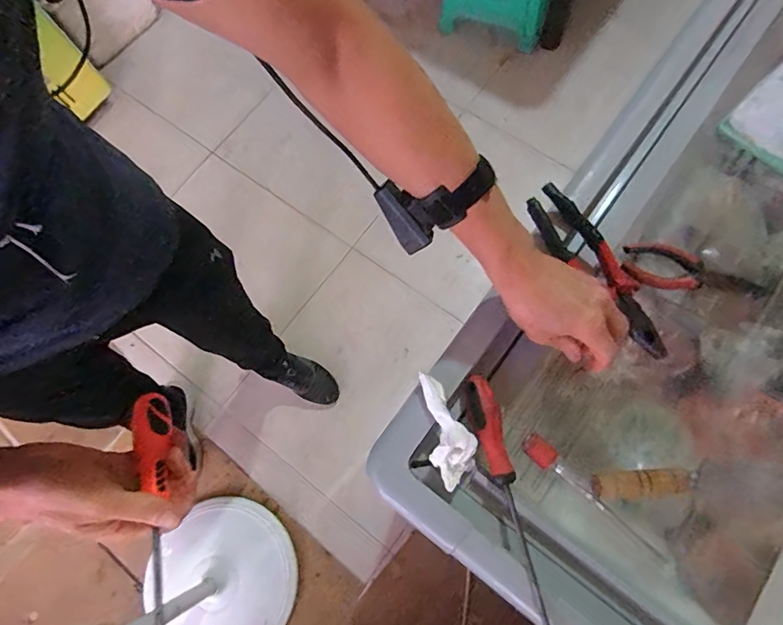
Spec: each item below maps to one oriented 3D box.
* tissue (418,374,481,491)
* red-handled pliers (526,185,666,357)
[{"bbox_3d":[0.047,0.113,0.462,0.047,0.026,0.104,-32,74,-4],"label":"tissue"},{"bbox_3d":[0.222,-0.044,0.507,0.047,0.028,0.209,-33,81,-10],"label":"red-handled pliers"}]

